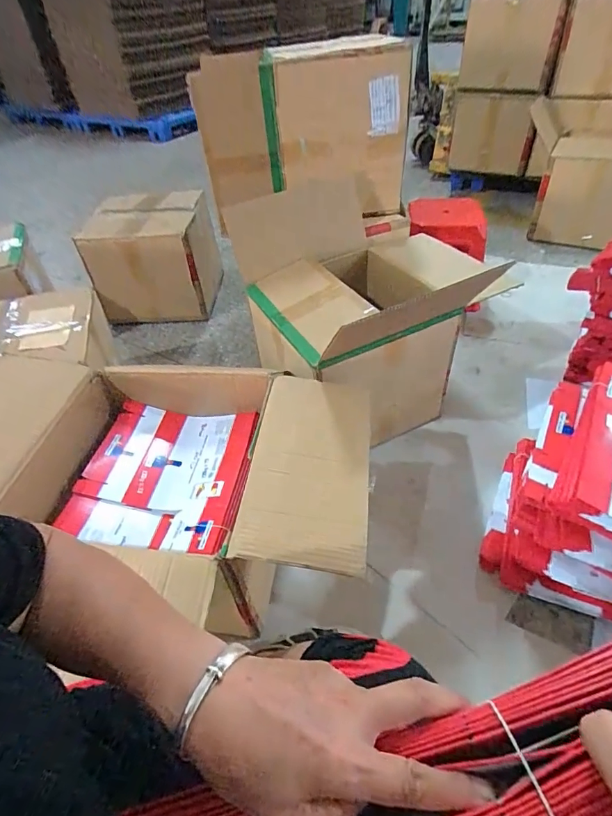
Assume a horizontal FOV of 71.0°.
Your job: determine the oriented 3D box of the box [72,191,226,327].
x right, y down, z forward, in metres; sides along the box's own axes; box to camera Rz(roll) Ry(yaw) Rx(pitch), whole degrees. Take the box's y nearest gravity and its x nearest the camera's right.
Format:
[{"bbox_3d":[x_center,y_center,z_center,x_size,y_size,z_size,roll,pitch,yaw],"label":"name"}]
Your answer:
[{"bbox_3d":[-0.567,-0.576,1.643,0.395,0.350,0.444,-4,44,1],"label":"box"}]

